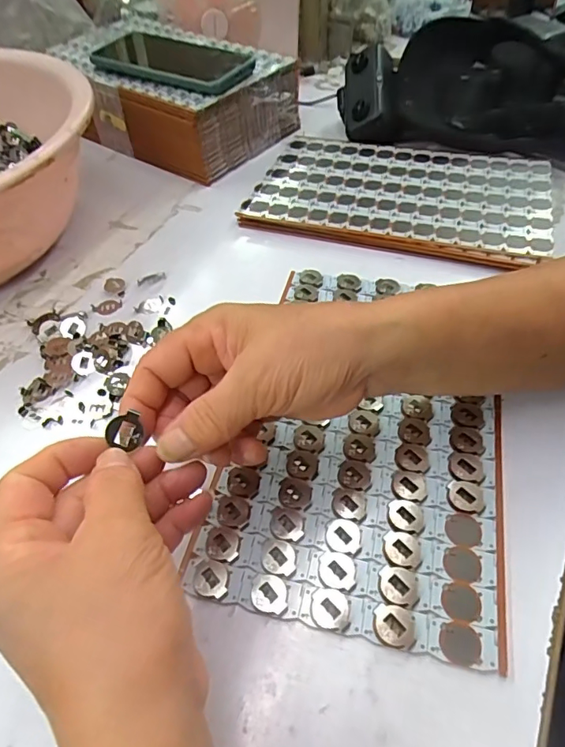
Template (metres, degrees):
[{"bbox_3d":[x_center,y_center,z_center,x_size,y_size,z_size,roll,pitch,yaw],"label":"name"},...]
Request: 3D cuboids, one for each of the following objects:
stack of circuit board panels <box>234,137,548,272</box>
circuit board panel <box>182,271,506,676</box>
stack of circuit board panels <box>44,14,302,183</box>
[{"bbox_3d":[0.106,-0.167,0.456,0.256,0.009,0.159,11,53,14],"label":"stack of circuit board panels"},{"bbox_3d":[0.054,0.026,0.309,0.153,0.006,0.247,9,52,12],"label":"circuit board panel"},{"bbox_3d":[-0.126,-0.312,0.549,0.263,0.074,0.156,29,59,25],"label":"stack of circuit board panels"}]

